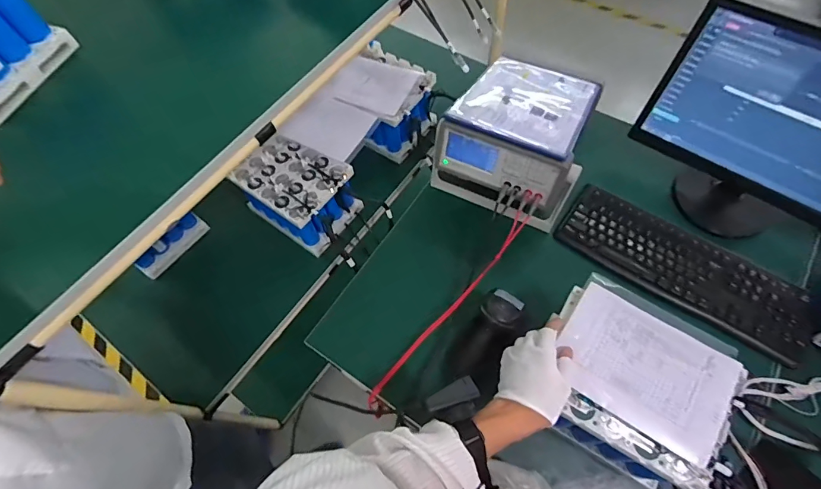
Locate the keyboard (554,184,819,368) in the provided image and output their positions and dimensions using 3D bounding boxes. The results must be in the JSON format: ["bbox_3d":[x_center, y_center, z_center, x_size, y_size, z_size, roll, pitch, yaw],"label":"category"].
[{"bbox_3d":[0.509,0.041,0.779,0.438,0.036,0.147,33,70,18],"label":"keyboard"}]

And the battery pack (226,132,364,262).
[{"bbox_3d":[-0.263,-0.114,0.981,0.264,0.150,0.178,26,68,15],"label":"battery pack"}]

